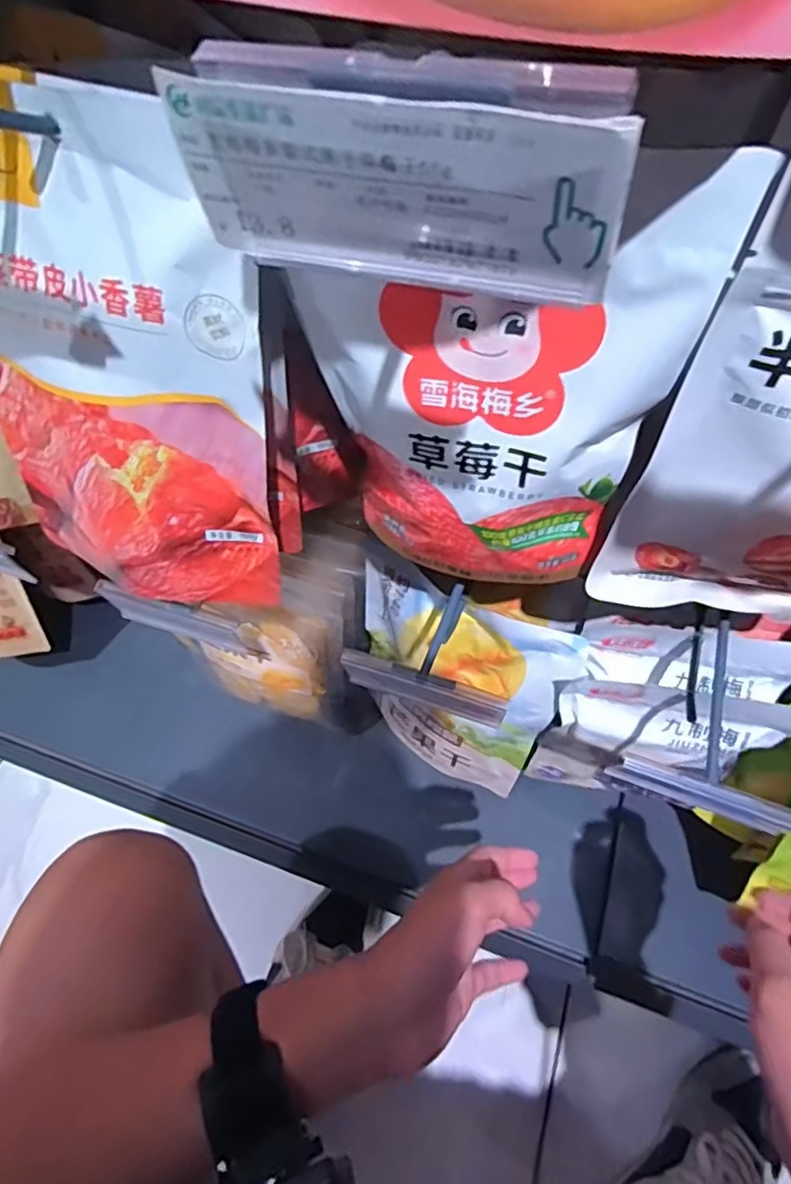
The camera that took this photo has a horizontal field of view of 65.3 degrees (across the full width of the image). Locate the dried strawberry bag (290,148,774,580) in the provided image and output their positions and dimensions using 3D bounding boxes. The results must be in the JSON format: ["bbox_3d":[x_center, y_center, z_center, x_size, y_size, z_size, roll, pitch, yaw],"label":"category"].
[{"bbox_3d":[0.035,-0.074,0.270,0.144,0.210,0.025,12,61,8],"label":"dried strawberry bag"}]

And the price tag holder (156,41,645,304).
[{"bbox_3d":[-0.001,-0.083,0.127,0.093,0.045,0.005,15,74,17],"label":"price tag holder"}]

